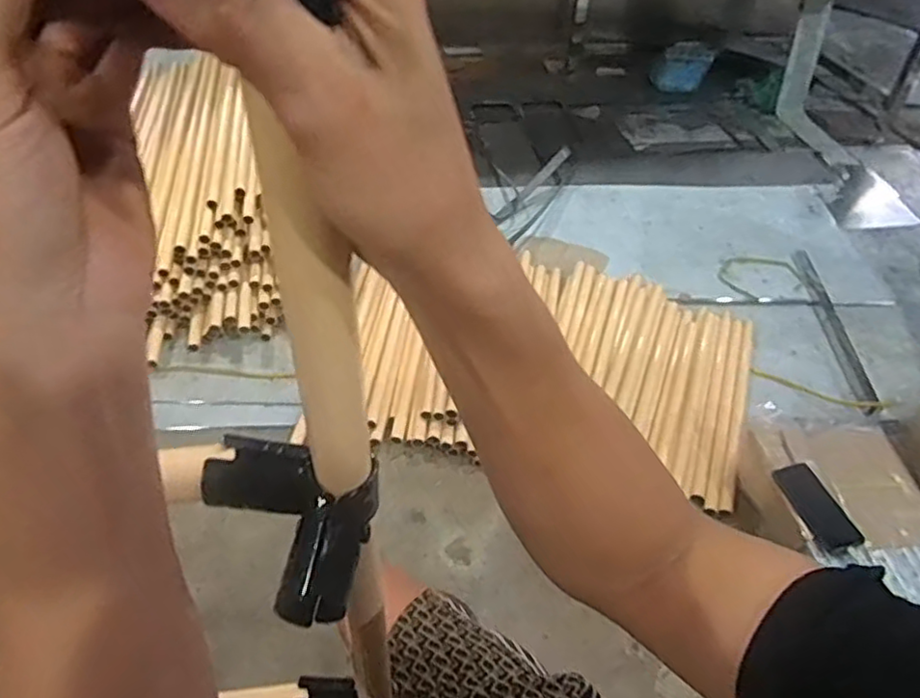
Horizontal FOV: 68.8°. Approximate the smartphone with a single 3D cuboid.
[{"bbox_3d":[0.622,0.270,1.163,0.079,0.015,0.153,-18,62,-11],"label":"smartphone"}]

